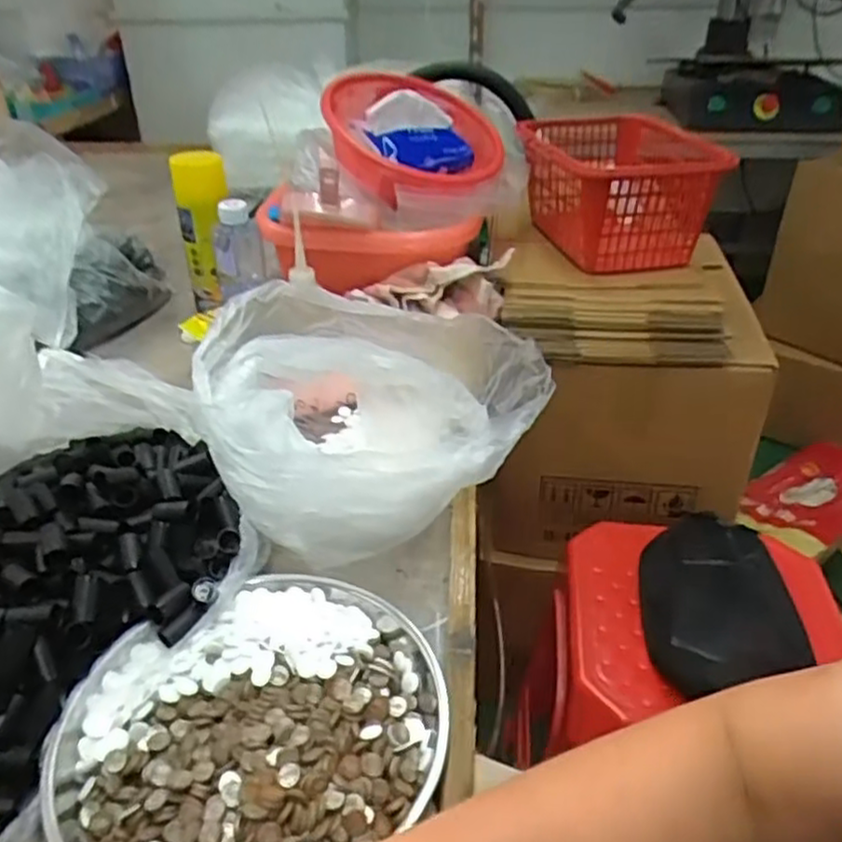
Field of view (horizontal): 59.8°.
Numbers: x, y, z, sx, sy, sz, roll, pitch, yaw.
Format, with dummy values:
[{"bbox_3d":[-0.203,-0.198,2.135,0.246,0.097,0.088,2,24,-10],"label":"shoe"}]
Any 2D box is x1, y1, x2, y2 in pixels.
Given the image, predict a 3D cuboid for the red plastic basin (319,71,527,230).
[{"bbox_3d":[0.008,-0.330,0.901,0.239,0.141,0.239,1,34,3],"label":"red plastic basin"}]

